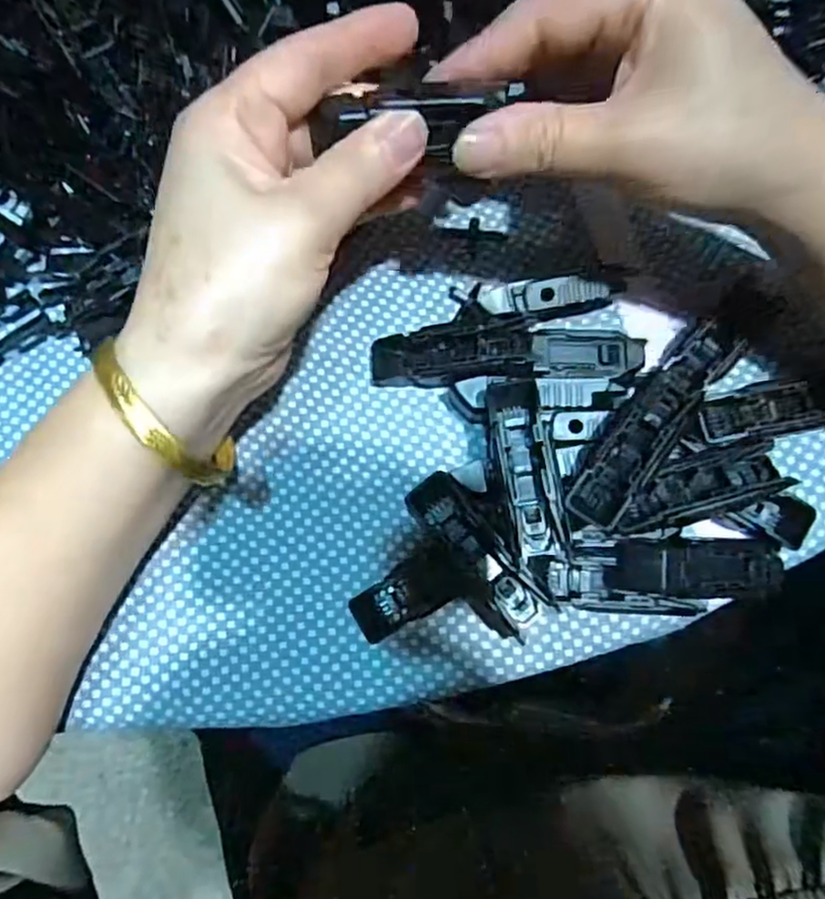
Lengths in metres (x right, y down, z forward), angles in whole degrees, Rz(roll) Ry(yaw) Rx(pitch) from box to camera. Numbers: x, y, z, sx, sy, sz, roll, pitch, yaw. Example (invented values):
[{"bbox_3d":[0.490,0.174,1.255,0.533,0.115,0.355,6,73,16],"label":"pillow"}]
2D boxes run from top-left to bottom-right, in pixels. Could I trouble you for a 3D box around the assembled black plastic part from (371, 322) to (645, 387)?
[{"bbox_3d":[0.038,-0.039,0.262,0.108,0.022,0.021,0,78,2],"label":"assembled black plastic part"}]

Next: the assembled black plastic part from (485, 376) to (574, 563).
[{"bbox_3d":[0.043,0.007,0.238,0.020,0.016,0.066,-12,78,-1],"label":"assembled black plastic part"}]

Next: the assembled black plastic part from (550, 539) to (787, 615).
[{"bbox_3d":[0.097,0.048,0.246,0.085,0.015,0.027,1,78,2],"label":"assembled black plastic part"}]

